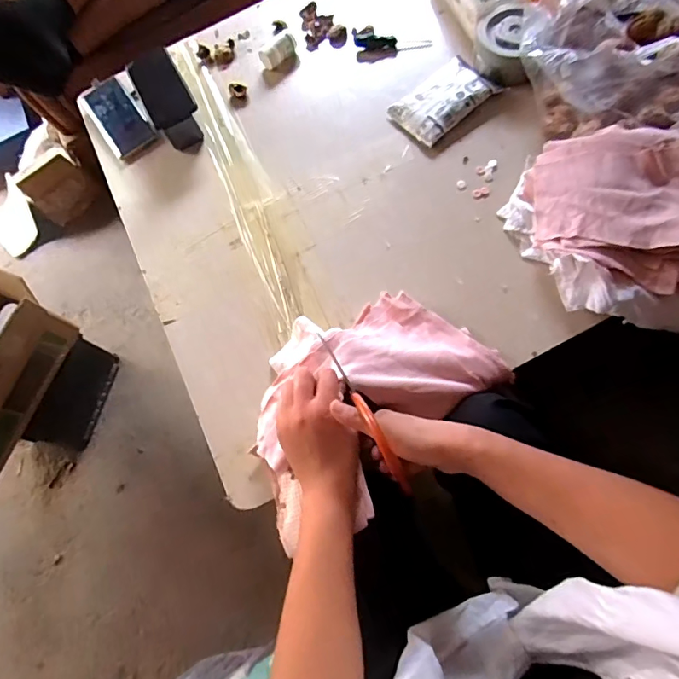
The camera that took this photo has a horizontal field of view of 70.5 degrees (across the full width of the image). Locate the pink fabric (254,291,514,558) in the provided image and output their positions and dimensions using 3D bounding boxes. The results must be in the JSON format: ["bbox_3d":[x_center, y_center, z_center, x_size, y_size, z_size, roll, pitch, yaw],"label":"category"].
[{"bbox_3d":[0.015,0.065,0.559,0.314,0.073,0.214,-41,75,-11],"label":"pink fabric"}]

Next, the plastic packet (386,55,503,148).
[{"bbox_3d":[0.153,-0.352,0.706,0.140,0.034,0.095,-37,70,-4],"label":"plastic packet"}]

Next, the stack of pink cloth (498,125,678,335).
[{"bbox_3d":[0.349,-0.140,0.585,0.277,0.081,0.236,13,74,13],"label":"stack of pink cloth"}]

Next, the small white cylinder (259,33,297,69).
[{"bbox_3d":[-0.098,-0.473,0.789,0.066,0.035,0.029,-37,70,-5],"label":"small white cylinder"}]

